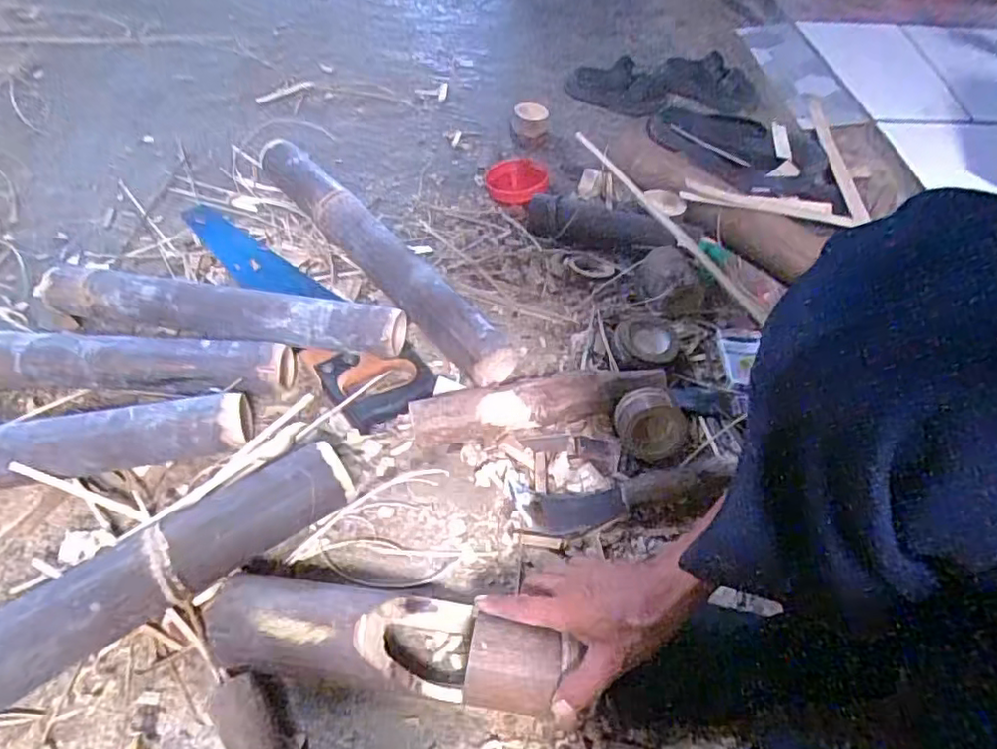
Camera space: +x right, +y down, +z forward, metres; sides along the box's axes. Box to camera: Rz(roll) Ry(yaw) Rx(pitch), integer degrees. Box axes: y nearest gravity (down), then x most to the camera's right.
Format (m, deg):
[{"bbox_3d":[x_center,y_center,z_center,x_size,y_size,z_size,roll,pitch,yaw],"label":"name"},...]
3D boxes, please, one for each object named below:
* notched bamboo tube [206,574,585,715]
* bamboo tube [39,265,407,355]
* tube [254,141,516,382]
[{"bbox_3d":[-0.095,0.227,0.515,0.294,0.062,0.078,9,56,1],"label":"notched bamboo tube"},{"bbox_3d":[-0.318,-0.074,0.708,0.425,0.067,0.060,11,53,3],"label":"bamboo tube"},{"bbox_3d":[-0.153,-0.155,0.780,0.073,0.080,0.469,-32,62,-26],"label":"tube"}]

